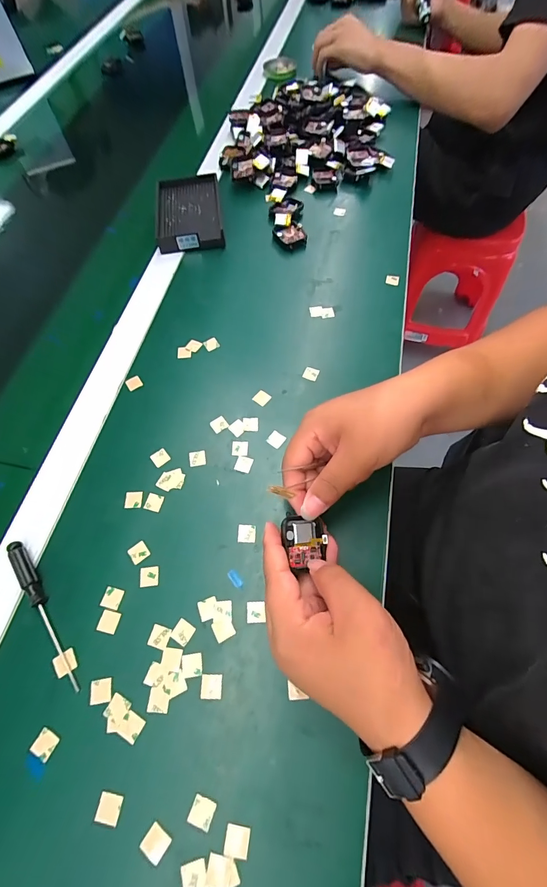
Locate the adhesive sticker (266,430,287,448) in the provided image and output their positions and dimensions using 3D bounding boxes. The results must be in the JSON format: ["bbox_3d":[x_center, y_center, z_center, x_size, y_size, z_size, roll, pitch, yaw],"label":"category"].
[{"bbox_3d":[0.003,-0.005,0.356,0.016,0.004,0.016,36,71,18],"label":"adhesive sticker"}]

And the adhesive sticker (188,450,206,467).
[{"bbox_3d":[-0.075,0.015,0.352,0.016,0.004,0.016,-9,65,-6],"label":"adhesive sticker"}]

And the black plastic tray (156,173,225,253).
[{"bbox_3d":[-0.120,-0.328,0.506,0.089,0.026,0.141,-8,64,-1],"label":"black plastic tray"}]

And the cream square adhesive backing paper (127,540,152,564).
[{"bbox_3d":[-0.119,0.096,0.314,0.016,0.004,0.016,-38,67,-15],"label":"cream square adhesive backing paper"}]

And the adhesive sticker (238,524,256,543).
[{"bbox_3d":[-0.024,0.081,0.318,0.016,0.004,0.016,2,64,6],"label":"adhesive sticker"}]

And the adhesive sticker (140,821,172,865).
[{"bbox_3d":[-0.077,0.262,0.232,0.015,0.004,0.015,31,70,16],"label":"adhesive sticker"}]

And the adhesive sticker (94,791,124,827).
[{"bbox_3d":[-0.112,0.248,0.240,0.016,0.004,0.016,8,65,6],"label":"adhesive sticker"}]

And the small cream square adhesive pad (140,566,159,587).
[{"bbox_3d":[-0.107,0.114,0.303,0.015,0.004,0.016,-8,64,-1],"label":"small cream square adhesive pad"}]

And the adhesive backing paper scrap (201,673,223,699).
[{"bbox_3d":[-0.047,0.184,0.269,0.016,0.004,0.016,0,59,1],"label":"adhesive backing paper scrap"}]

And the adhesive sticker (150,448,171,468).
[{"bbox_3d":[-0.112,0.014,0.353,0.016,0.004,0.016,-36,75,-16],"label":"adhesive sticker"}]

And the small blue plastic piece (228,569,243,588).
[{"bbox_3d":[-0.033,0.115,0.302,0.008,0.004,0.016,-35,68,-13],"label":"small blue plastic piece"}]

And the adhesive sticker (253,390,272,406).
[{"bbox_3d":[-0.012,-0.049,0.378,0.016,0.004,0.016,37,71,18],"label":"adhesive sticker"}]

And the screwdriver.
[{"bbox_3d":[-0.187,0.136,0.289,0.012,0.014,0.130,-35,68,-13],"label":"screwdriver"}]

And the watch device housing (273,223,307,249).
[{"bbox_3d":[0.024,-0.280,0.482,0.041,0.012,0.037,-16,65,-5],"label":"watch device housing"}]

